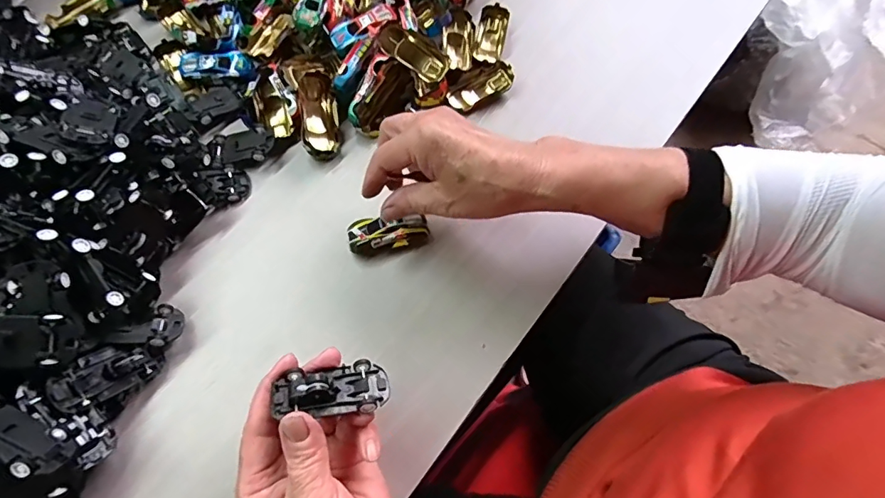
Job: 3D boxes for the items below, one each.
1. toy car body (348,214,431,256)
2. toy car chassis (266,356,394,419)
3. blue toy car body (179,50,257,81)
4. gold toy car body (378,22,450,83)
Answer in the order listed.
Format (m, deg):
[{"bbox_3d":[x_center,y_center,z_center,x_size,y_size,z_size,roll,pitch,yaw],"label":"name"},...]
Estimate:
[{"bbox_3d":[-0.041,-0.012,0.371,0.061,0.018,0.027,-6,68,-1],"label":"toy car body"},{"bbox_3d":[-0.062,0.080,0.273,0.062,0.014,0.028,-1,67,-19],"label":"toy car chassis"},{"bbox_3d":[-0.207,-0.169,0.437,0.070,0.011,0.026,1,66,0],"label":"blue toy car body"},{"bbox_3d":[-0.025,-0.169,0.413,0.063,0.011,0.029,34,70,-6],"label":"gold toy car body"}]

